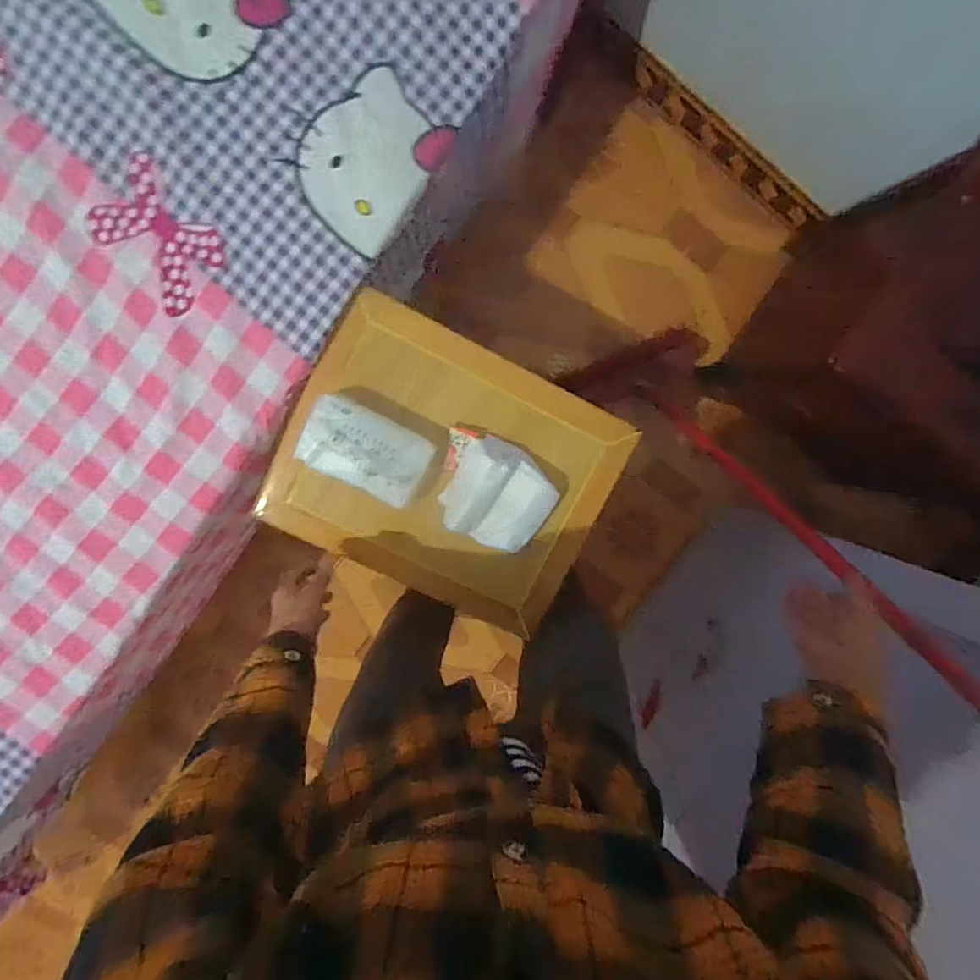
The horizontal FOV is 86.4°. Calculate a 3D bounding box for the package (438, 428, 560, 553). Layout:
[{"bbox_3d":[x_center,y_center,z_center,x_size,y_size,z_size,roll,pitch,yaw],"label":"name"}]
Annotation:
[{"bbox_3d":[0.005,0.002,0.687,0.163,0.070,0.130,28,97,-6],"label":"package"}]

